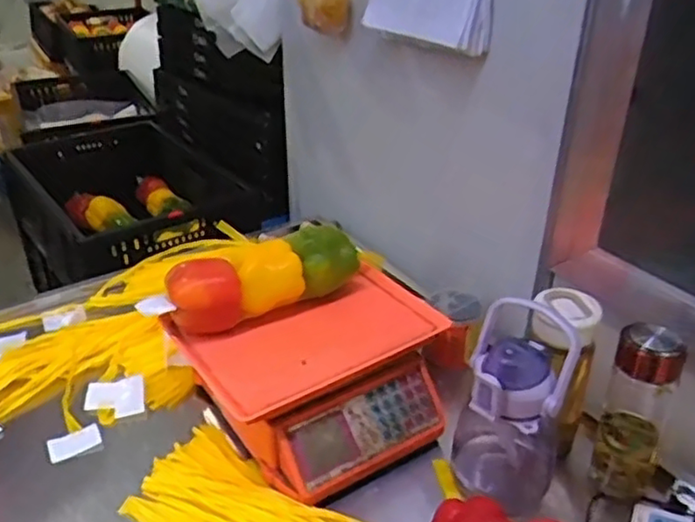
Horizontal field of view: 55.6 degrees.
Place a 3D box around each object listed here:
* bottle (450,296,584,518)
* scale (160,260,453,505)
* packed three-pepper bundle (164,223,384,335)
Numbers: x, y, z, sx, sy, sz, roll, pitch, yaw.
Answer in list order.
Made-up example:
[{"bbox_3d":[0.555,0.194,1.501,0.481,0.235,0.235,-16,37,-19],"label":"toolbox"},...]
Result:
[{"bbox_3d":[0.175,0.162,0.707,0.111,0.219,0.096,10,31,16],"label":"bottle"},{"bbox_3d":[-0.025,0.149,0.825,0.298,0.131,0.248,-18,35,-29],"label":"scale"},{"bbox_3d":[-0.094,0.012,0.835,0.265,0.078,0.075,-17,34,-27],"label":"packed three-pepper bundle"}]

